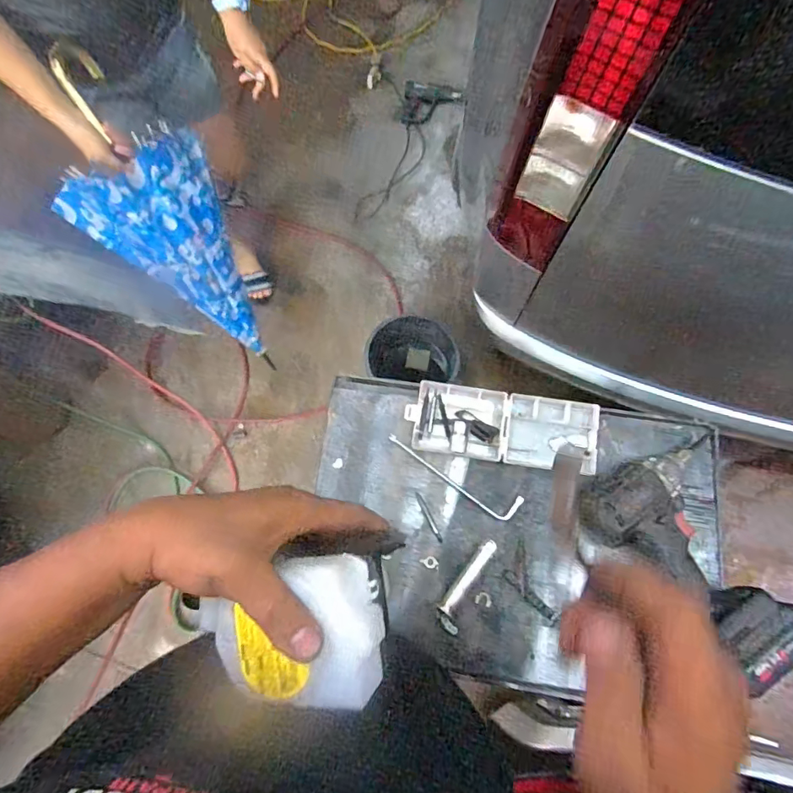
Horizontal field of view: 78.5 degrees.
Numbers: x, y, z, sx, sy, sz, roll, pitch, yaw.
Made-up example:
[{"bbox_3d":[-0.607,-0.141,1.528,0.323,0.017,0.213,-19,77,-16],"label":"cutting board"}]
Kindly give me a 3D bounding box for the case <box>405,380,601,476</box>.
[{"bbox_3d":[0.132,0.037,0.597,0.226,0.019,0.086,8,72,3],"label":"case"}]

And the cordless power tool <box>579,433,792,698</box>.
[{"bbox_3d":[0.318,0.178,0.522,0.184,0.061,0.235,-19,73,-6],"label":"cordless power tool"}]

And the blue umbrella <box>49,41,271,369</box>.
[{"bbox_3d":[-0.472,-0.339,1.013,0.271,0.638,0.181,-36,39,-11],"label":"blue umbrella"}]

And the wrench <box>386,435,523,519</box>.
[{"bbox_3d":[0.066,0.097,0.588,0.177,0.009,0.034,27,74,8],"label":"wrench"}]

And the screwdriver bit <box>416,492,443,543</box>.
[{"bbox_3d":[0.039,0.145,0.580,0.007,0.004,0.063,-25,74,-8],"label":"screwdriver bit"}]

